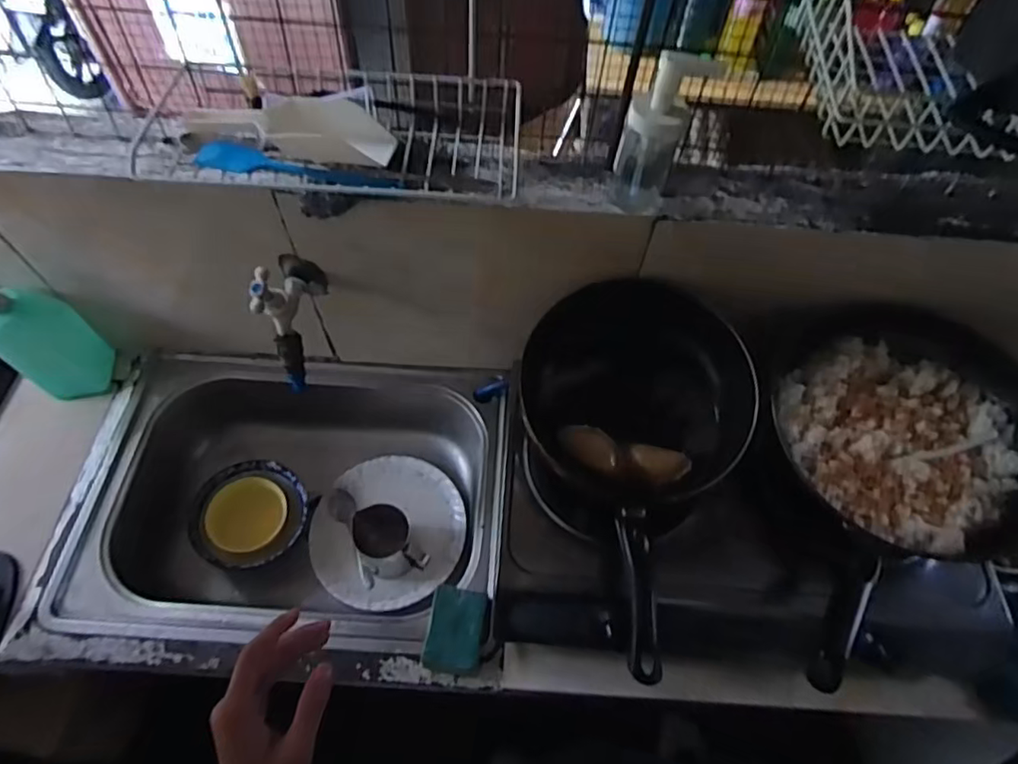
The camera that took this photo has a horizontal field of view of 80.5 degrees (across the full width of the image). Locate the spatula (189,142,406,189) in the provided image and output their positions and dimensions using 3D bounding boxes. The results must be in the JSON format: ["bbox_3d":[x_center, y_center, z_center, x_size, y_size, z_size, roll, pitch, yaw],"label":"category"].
[{"bbox_3d":[-0.207,-0.215,0.604,0.201,0.023,0.038,5,58,0],"label":"spatula"}]

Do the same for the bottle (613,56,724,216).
[{"bbox_3d":[0.154,-0.260,0.633,0.068,0.162,0.051,-32,65,-20],"label":"bottle"}]

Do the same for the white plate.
[{"bbox_3d":[-0.194,0.236,0.979,0.240,0.049,0.242,1,58,-2],"label":"white plate"}]

